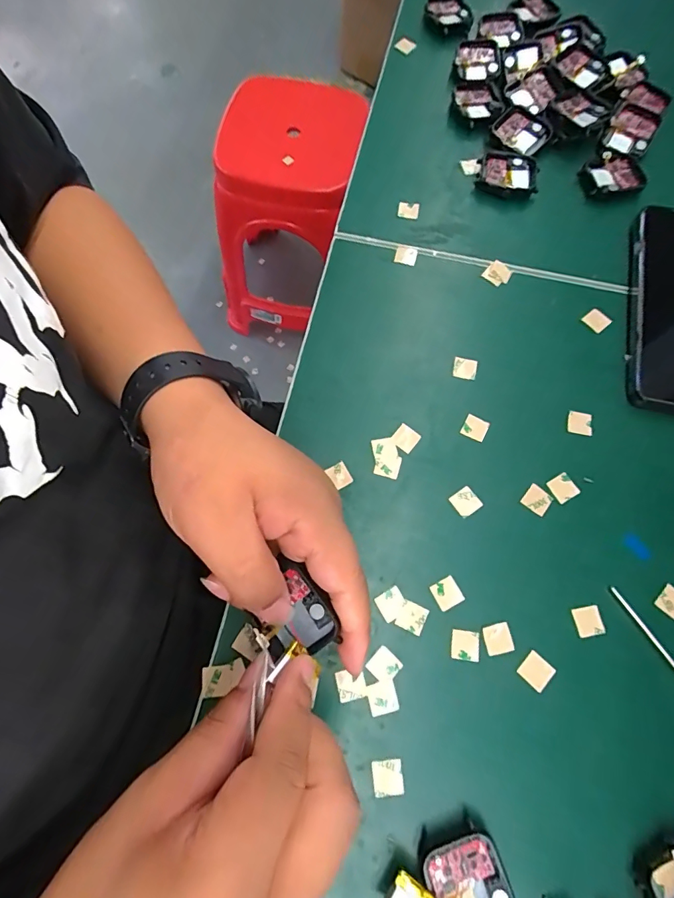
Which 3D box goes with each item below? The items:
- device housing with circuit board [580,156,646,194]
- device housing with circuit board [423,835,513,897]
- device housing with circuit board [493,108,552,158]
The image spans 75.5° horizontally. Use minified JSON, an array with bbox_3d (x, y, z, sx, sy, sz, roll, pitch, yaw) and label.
[{"bbox_3d":[0.216,-0.215,0.343,0.046,0.008,0.034,-10,71,-3],"label":"device housing with circuit board"},{"bbox_3d":[0.063,0.210,0.206,0.036,0.012,0.043,-16,72,-5],"label":"device housing with circuit board"},{"bbox_3d":[0.151,-0.258,0.353,0.035,0.009,0.040,-43,76,-12],"label":"device housing with circuit board"}]

